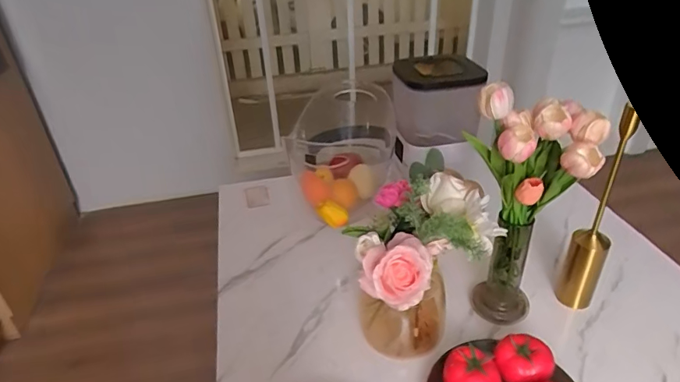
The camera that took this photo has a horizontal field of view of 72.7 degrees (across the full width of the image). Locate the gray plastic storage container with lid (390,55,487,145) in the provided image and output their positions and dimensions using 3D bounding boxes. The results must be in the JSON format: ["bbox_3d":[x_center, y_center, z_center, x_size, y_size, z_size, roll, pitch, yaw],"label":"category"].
[{"bbox_3d":[0.207,-0.196,1.006,0.182,0.165,0.103,-6,34,-5],"label":"gray plastic storage container with lid"}]

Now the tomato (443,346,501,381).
[{"bbox_3d":[0.189,0.270,0.664,0.076,0.059,0.073,11,36,19],"label":"tomato"}]

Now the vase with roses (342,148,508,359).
[{"bbox_3d":[0.118,0.135,0.705,0.183,0.300,0.155,-12,35,-14],"label":"vase with roses"}]

